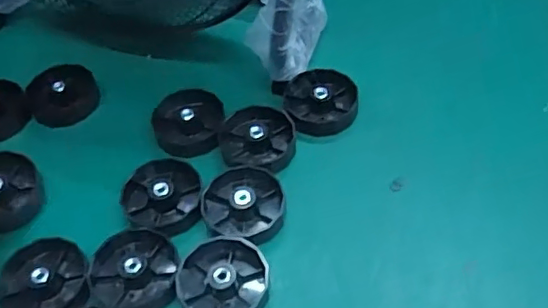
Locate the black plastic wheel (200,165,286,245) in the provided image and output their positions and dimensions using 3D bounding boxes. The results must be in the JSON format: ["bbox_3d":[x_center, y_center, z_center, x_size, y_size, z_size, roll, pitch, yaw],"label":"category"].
[{"bbox_3d":[-0.025,0.039,0.472,0.067,0.023,0.064,-3,51,4],"label":"black plastic wheel"}]

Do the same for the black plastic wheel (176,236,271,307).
[{"bbox_3d":[-0.037,0.093,0.431,0.073,0.022,0.067,-3,51,4],"label":"black plastic wheel"}]

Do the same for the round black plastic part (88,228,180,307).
[{"bbox_3d":[-0.105,0.089,0.439,0.074,0.017,0.066,24,58,23],"label":"round black plastic part"}]

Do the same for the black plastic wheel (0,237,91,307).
[{"bbox_3d":[-0.178,0.098,0.439,0.070,0.022,0.067,-3,51,4],"label":"black plastic wheel"}]

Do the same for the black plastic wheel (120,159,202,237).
[{"bbox_3d":[-0.094,0.035,0.480,0.064,0.018,0.076,-20,52,-10],"label":"black plastic wheel"}]

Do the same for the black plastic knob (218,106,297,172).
[{"bbox_3d":[-0.014,-0.015,0.512,0.067,0.017,0.065,-3,51,4],"label":"black plastic knob"}]

